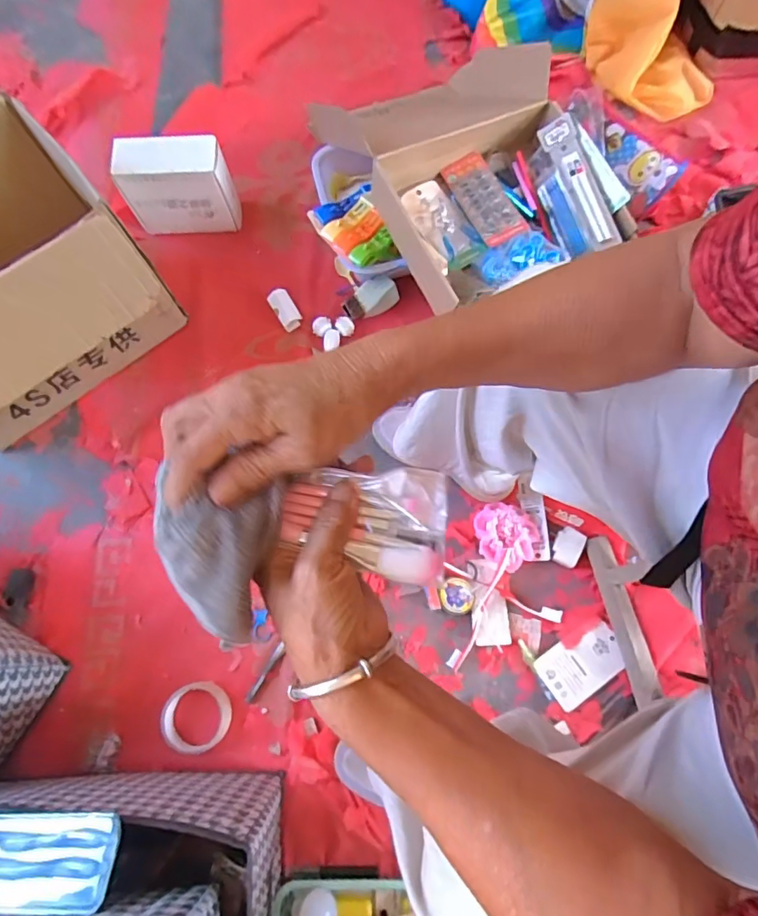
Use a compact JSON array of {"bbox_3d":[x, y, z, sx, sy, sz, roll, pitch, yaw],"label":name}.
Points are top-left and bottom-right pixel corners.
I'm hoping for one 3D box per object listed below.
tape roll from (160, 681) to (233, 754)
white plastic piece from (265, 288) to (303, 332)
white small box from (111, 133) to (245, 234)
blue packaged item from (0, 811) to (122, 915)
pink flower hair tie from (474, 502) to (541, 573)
[{"bbox_3d":[-0.251,0.357,0.678,0.088,0.019,0.087,-1,72,2],"label":"tape roll"},{"bbox_3d":[-0.166,-0.265,0.871,0.038,0.025,0.081,-31,74,-8],"label":"white plastic piece"},{"bbox_3d":[-0.355,-0.483,0.883,0.186,0.152,0.076,-4,72,1],"label":"white small box"},{"bbox_3d":[-0.368,0.397,0.484,0.238,0.032,0.072,-11,72,12],"label":"blue packaged item"},{"bbox_3d":[0.188,0.115,0.735,0.086,0.024,0.097,-44,76,-11],"label":"pink flower hair tie"}]

